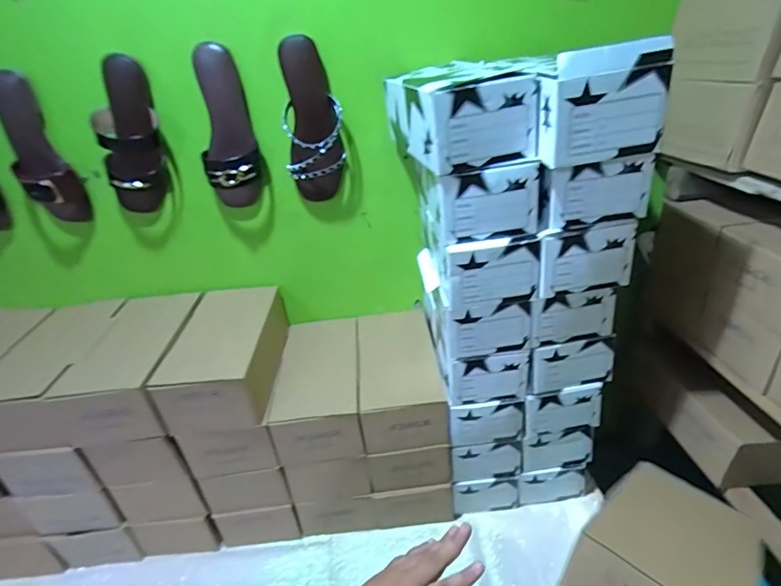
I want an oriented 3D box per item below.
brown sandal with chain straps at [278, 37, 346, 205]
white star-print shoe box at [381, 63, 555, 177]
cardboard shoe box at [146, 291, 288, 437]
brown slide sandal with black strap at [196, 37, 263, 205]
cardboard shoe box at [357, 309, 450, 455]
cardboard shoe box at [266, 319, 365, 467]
[{"bbox_3d":[-0.123,-0.261,0.700,0.094,0.233,0.056,-8,29,-6],"label":"brown sandal with chain straps"},{"bbox_3d":[0.080,-0.246,0.593,0.128,0.100,0.263,-10,29,-10],"label":"white star-print shoe box"},{"bbox_3d":[-0.273,0.100,0.758,0.148,0.099,0.271,-6,29,-2],"label":"cardboard shoe box"},{"bbox_3d":[-0.259,-0.250,0.701,0.090,0.232,0.055,-16,31,-19],"label":"brown slide sandal with black strap"},{"bbox_3d":[0.014,0.151,0.818,0.138,0.102,0.266,-6,29,-1],"label":"cardboard shoe box"},{"bbox_3d":[-0.126,0.168,0.814,0.139,0.097,0.265,-6,29,-2],"label":"cardboard shoe box"}]

